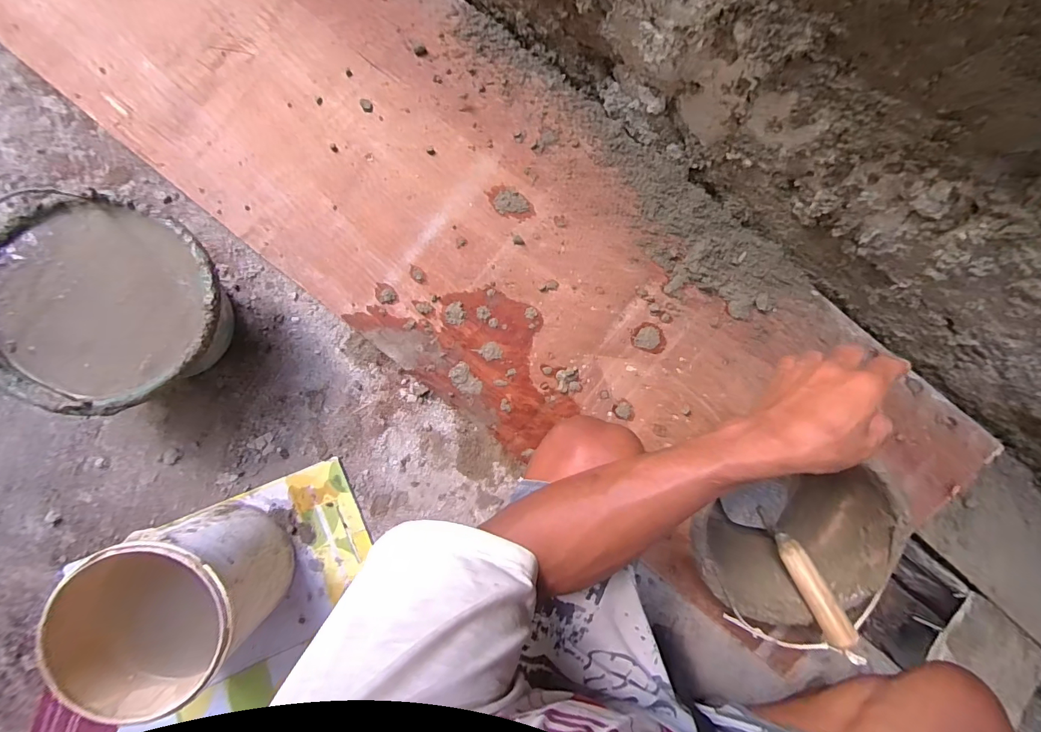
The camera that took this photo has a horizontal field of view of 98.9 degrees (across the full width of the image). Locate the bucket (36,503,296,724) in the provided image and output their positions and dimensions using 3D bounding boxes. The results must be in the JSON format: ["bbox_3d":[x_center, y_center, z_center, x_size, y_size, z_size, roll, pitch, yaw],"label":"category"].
[{"bbox_3d":[-0.403,0.275,0.553,0.172,0.198,0.181,0,89,-5],"label":"bucket"}]

